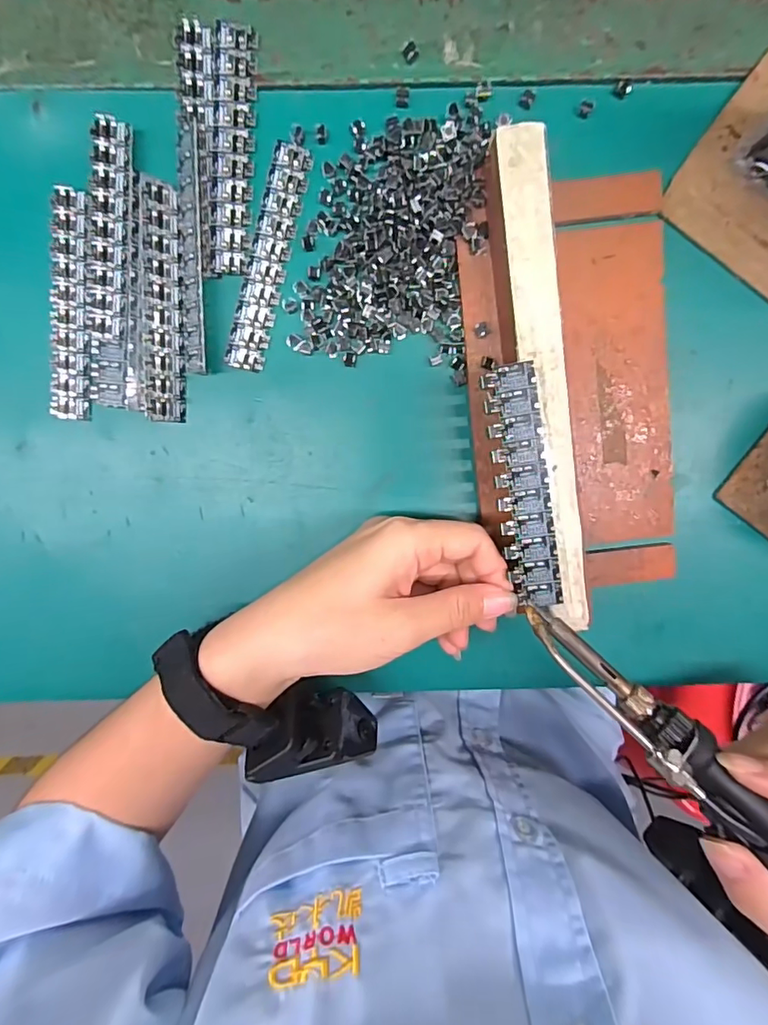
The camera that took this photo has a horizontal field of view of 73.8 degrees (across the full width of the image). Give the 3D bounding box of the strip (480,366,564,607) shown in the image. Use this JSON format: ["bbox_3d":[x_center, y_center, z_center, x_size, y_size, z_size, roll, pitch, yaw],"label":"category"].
[{"bbox_3d":[0.063,-0.011,0.229,0.024,0.004,0.107,-10,98,1],"label":"strip"}]

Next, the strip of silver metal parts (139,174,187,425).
[{"bbox_3d":[-0.108,-0.101,0.250,0.015,0.010,0.110,2,97,0],"label":"strip of silver metal parts"}]

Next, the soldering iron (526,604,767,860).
[{"bbox_3d":[0.139,0.114,0.198,0.208,0.023,0.022,43,96,14],"label":"soldering iron"}]

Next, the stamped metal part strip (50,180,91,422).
[{"bbox_3d":[-0.155,-0.102,0.252,0.020,0.004,0.108,4,97,0],"label":"stamped metal part strip"}]

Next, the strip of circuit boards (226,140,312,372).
[{"bbox_3d":[-0.057,-0.125,0.252,0.020,0.004,0.107,15,97,-2],"label":"strip of circuit boards"}]

